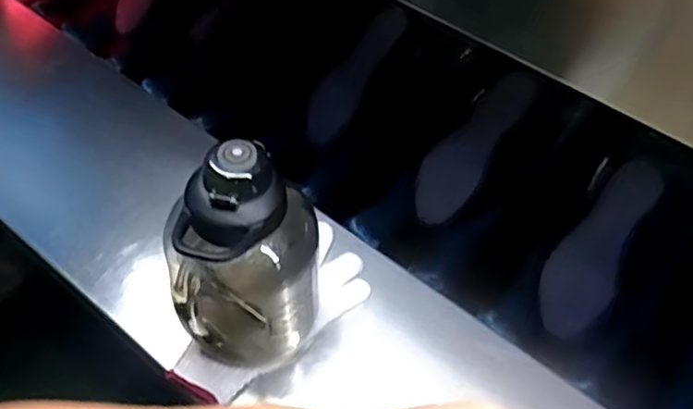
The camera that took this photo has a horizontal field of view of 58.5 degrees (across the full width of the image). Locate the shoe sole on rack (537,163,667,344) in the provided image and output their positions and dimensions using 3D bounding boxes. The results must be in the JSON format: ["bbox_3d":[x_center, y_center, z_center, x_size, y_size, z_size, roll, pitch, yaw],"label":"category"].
[{"bbox_3d":[0.274,0.045,0.679,0.072,0.009,0.208,23,78,30],"label":"shoe sole on rack"}]

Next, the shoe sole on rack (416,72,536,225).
[{"bbox_3d":[0.151,-0.071,0.757,0.067,0.021,0.207,36,88,24],"label":"shoe sole on rack"}]

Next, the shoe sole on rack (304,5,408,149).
[{"bbox_3d":[0.008,-0.176,0.838,0.063,0.018,0.203,36,94,24],"label":"shoe sole on rack"}]

